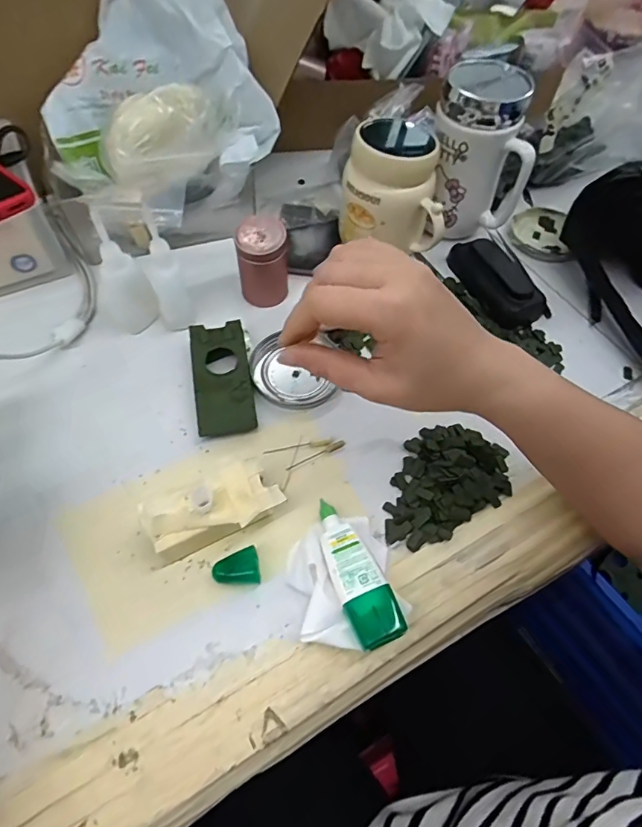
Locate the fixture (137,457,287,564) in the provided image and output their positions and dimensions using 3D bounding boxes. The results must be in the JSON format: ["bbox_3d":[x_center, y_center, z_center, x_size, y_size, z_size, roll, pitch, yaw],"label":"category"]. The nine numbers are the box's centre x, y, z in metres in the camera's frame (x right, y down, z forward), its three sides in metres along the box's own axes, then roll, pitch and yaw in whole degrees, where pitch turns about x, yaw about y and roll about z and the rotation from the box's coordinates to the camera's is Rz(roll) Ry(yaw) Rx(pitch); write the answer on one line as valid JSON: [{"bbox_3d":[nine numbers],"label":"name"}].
[{"bbox_3d":[-0.073,0.064,0.311,0.088,0.038,0.048,-23,62,-15],"label":"fixture"}]

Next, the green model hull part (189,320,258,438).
[{"bbox_3d":[-0.082,-0.031,0.380,0.046,0.022,0.101,-9,60,-7],"label":"green model hull part"}]

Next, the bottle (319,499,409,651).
[{"bbox_3d":[0.021,0.102,0.301,0.030,0.027,0.096,-19,61,-13],"label":"bottle"}]

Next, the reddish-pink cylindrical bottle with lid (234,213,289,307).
[{"bbox_3d":[-0.052,-0.134,0.409,0.044,0.069,0.039,-2,59,-3],"label":"reddish-pink cylindrical bottle with lid"}]

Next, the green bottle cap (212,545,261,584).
[{"bbox_3d":[-0.057,0.104,0.308,0.030,0.012,0.022,-10,60,-8],"label":"green bottle cap"}]

